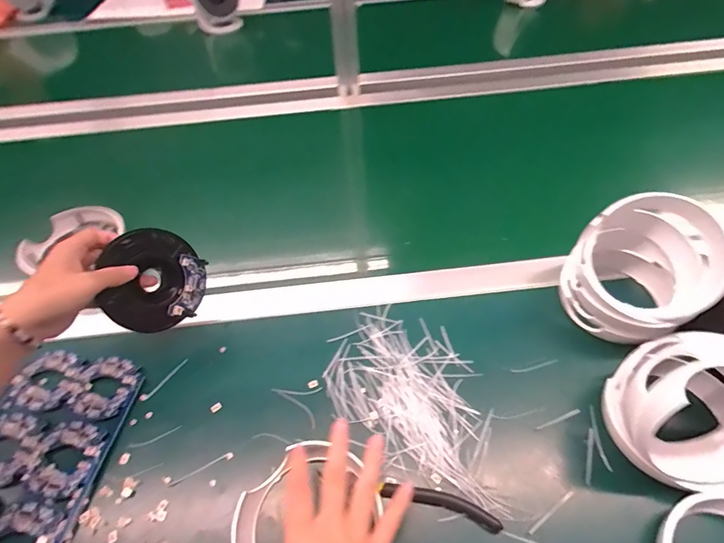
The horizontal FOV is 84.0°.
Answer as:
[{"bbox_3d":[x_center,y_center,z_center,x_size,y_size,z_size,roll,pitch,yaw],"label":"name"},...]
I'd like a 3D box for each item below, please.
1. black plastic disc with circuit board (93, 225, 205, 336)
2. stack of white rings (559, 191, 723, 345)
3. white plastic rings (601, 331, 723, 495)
[{"bbox_3d":[-0.210,0.009,0.405,0.024,0.099,0.101,-10,15,42],"label":"black plastic disc with circuit board"},{"bbox_3d":[0.285,-0.001,0.409,0.128,0.118,0.121,-34,57,-22],"label":"stack of white rings"},{"bbox_3d":[0.273,0.109,0.321,0.132,0.123,0.109,-14,52,-8],"label":"white plastic rings"}]

